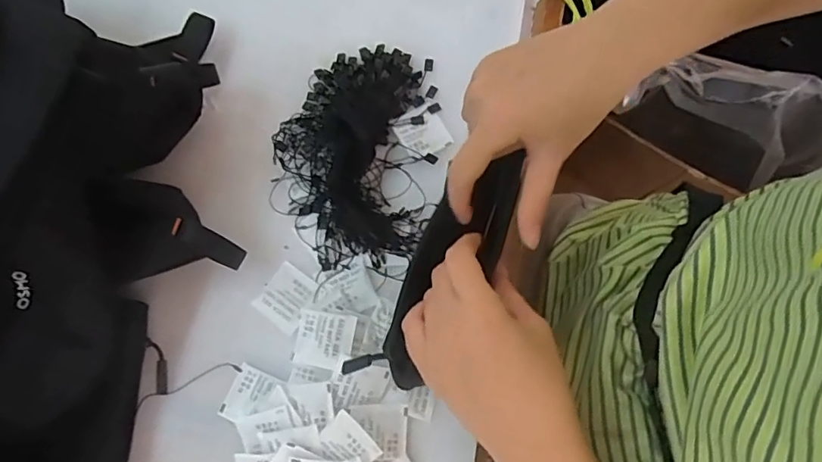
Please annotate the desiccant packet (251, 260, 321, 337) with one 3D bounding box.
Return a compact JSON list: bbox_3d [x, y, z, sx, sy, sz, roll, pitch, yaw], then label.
[{"bbox_3d":[-0.092,0.049,0.408,0.039,0.008,0.041,35,76,10],"label":"desiccant packet"}]

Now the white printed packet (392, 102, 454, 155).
[{"bbox_3d":[0.009,-0.081,0.442,0.039,0.004,0.042,-32,79,-8],"label":"white printed packet"}]

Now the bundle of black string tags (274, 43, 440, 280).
[{"bbox_3d":[-0.044,-0.065,0.420,0.121,0.032,0.181,3,77,0],"label":"bundle of black string tags"}]

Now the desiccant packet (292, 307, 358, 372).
[{"bbox_3d":[-0.062,0.076,0.386,0.042,0.004,0.039,10,73,4],"label":"desiccant packet"}]

